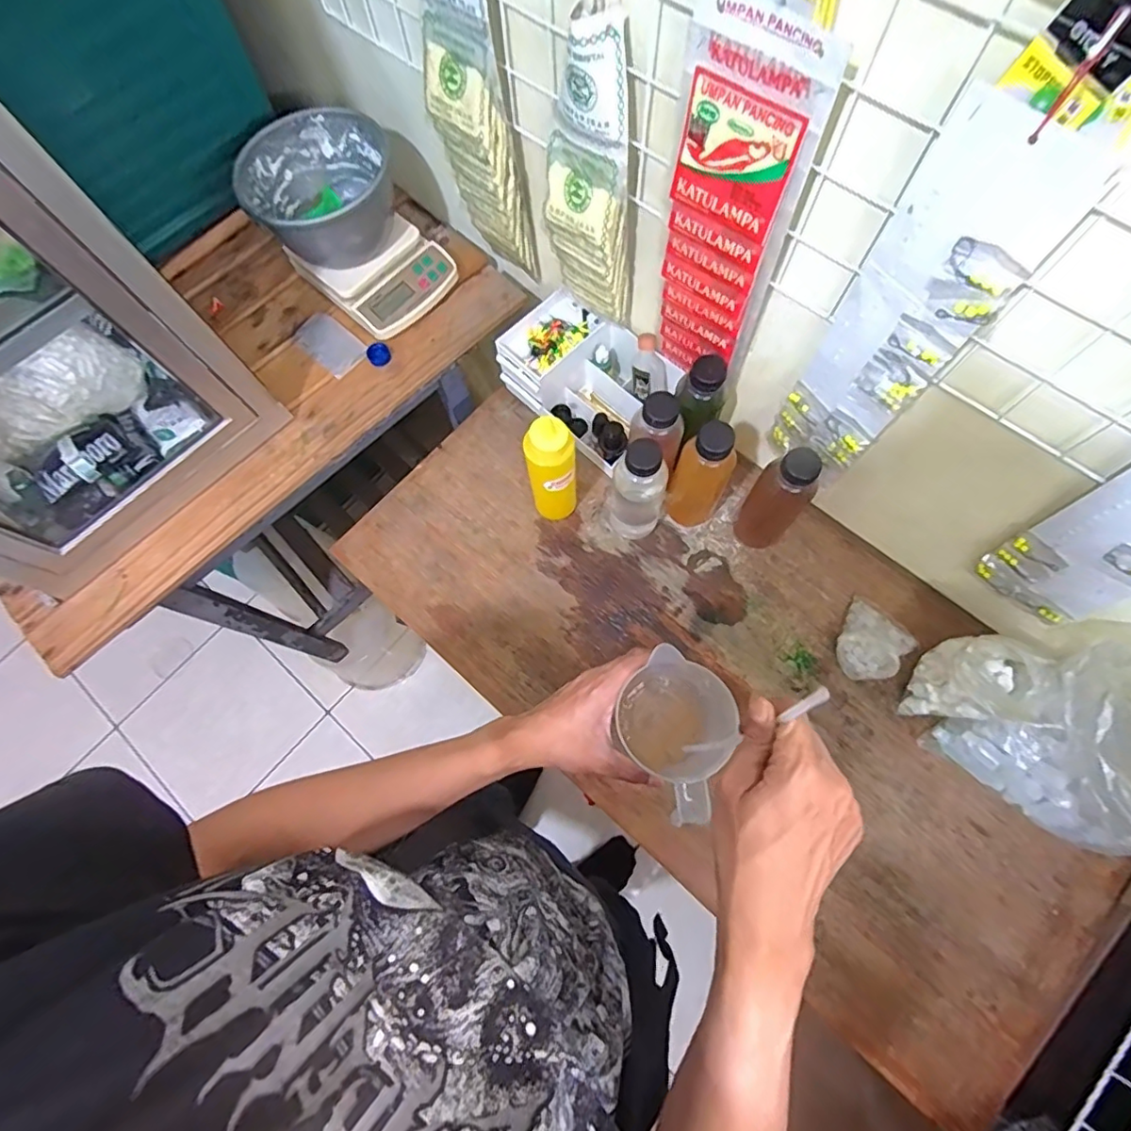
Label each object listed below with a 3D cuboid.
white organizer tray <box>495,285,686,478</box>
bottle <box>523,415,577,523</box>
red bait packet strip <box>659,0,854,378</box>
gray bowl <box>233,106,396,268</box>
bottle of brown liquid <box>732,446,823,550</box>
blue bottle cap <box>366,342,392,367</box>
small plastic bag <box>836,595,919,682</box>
[{"bbox_3d":[0.030,-0.270,0.811,0.219,0.102,0.150,39,77,14],"label":"white organizer tray"},{"bbox_3d":[-0.015,-0.114,0.711,0.063,0.192,0.049,-6,71,0],"label":"bottle"},{"bbox_3d":[0.148,-0.301,0.545,0.112,0.368,0.026,36,78,15],"label":"red bait packet strip"},{"bbox_3d":[-0.320,-0.494,0.758,0.196,0.097,0.173,-35,73,-9],"label":"gray bowl"},{"bbox_3d":[0.258,-0.078,0.692,0.063,0.196,0.078,32,76,12],"label":"bottle of brown liquid"},{"bbox_3d":[-0.262,-0.297,0.792,0.032,0.013,0.032,-1,71,2],"label":"blue bottle cap"},{"bbox_3d":[0.383,0.096,0.713,0.099,0.036,0.088,-41,75,-11],"label":"small plastic bag"}]

